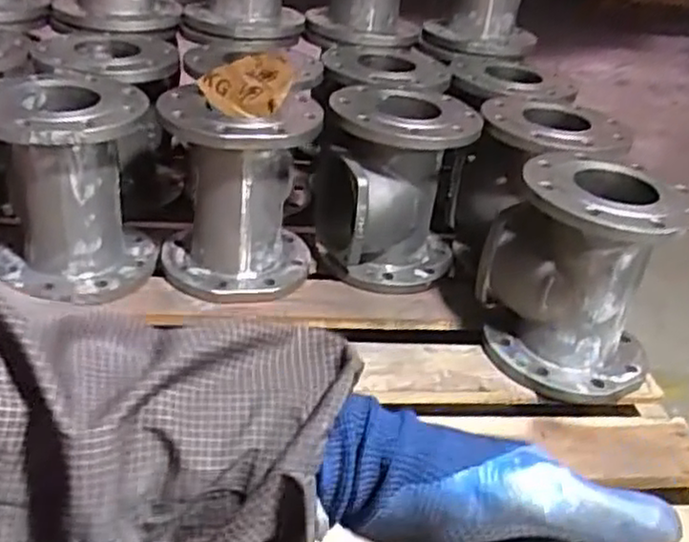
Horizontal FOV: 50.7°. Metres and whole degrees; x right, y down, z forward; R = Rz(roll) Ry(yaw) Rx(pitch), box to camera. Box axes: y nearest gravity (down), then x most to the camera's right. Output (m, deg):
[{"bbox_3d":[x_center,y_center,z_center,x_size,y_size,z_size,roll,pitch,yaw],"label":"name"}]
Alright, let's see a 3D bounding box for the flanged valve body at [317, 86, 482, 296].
[{"bbox_3d":[0.068,-0.124,1.067,0.201,0.243,0.186,0,32,-11],"label":"flanged valve body"}]

